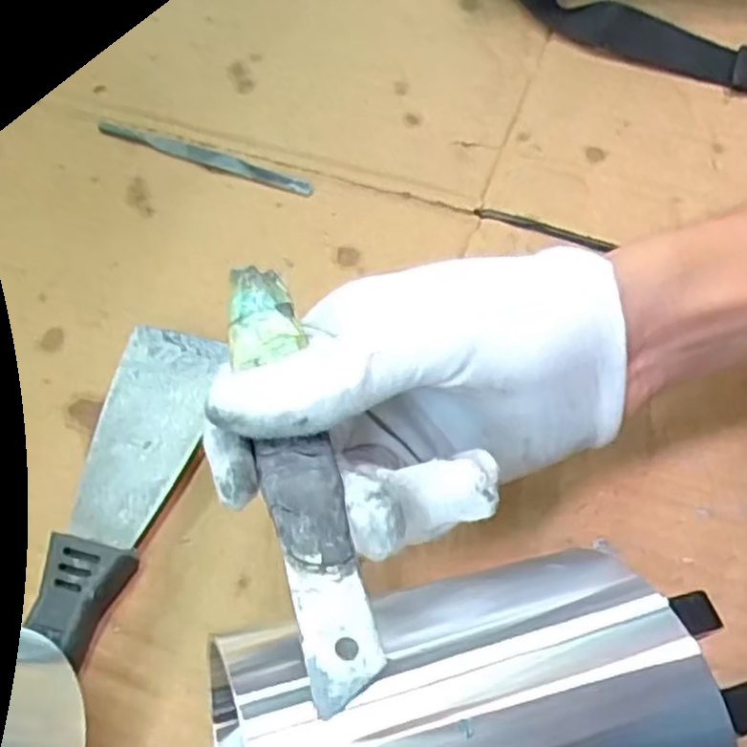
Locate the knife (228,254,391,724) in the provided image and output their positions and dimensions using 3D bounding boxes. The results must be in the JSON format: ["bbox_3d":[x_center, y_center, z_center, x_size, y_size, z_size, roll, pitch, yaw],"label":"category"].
[{"bbox_3d":[-0.022,0.018,0.194,0.019,0.005,0.137,-14,50,-7],"label":"knife"}]

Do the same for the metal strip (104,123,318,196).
[{"bbox_3d":[-0.088,-0.111,0.369,0.119,0.004,0.012,21,64,14],"label":"metal strip"}]

